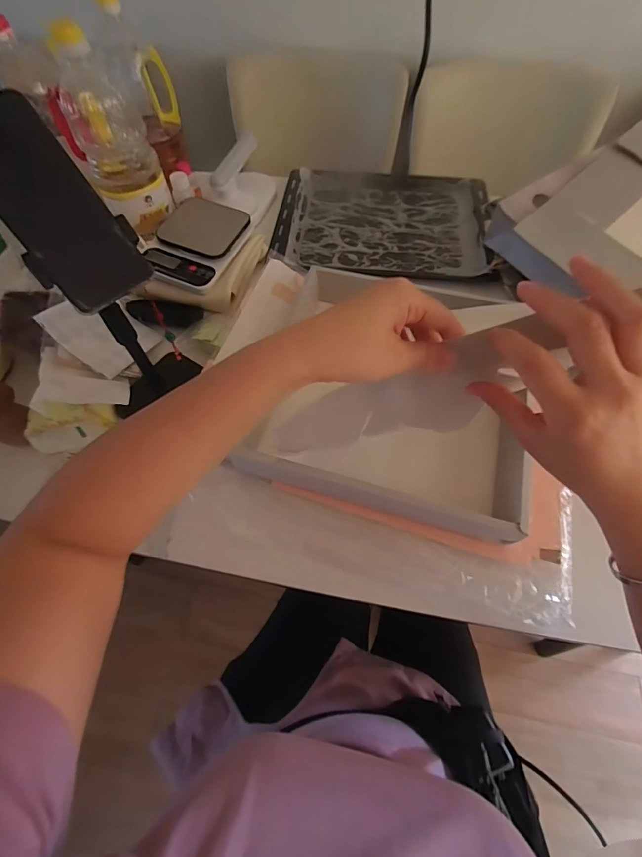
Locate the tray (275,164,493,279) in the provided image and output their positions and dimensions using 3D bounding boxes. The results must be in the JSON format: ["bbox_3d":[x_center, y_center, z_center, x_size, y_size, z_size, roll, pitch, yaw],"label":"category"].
[{"bbox_3d":[0.118,-0.412,0.736,0.383,0.032,0.324,5,60,4],"label":"tray"}]

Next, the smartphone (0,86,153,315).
[{"bbox_3d":[-0.218,-0.179,0.314,0.076,0.158,0.013,-44,26,-25],"label":"smartphone"}]

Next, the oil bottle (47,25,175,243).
[{"bbox_3d":[-0.321,-0.437,0.586,0.101,0.221,0.093,9,61,7],"label":"oil bottle"}]

